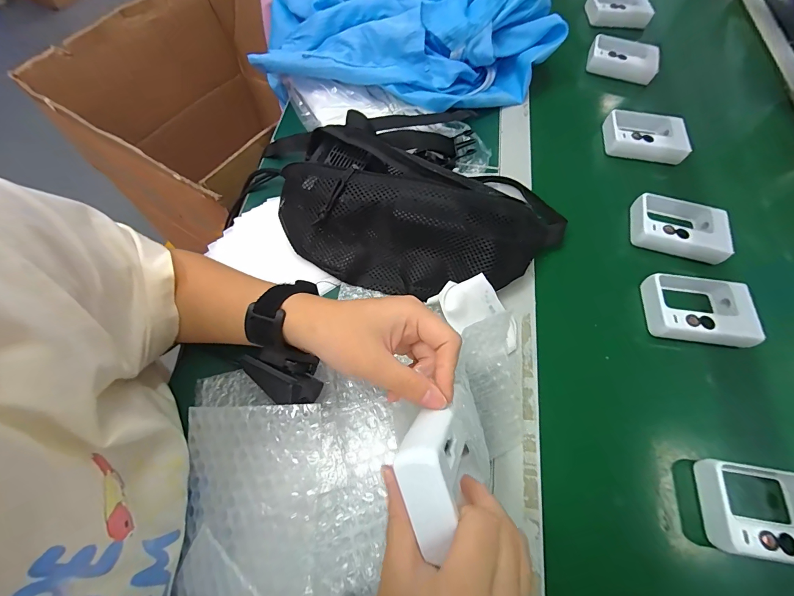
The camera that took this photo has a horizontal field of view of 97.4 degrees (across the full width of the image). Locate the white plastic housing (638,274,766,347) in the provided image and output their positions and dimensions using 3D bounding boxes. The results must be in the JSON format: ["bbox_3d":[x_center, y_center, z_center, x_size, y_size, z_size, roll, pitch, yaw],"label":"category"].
[{"bbox_3d":[0.309,0.011,0.360,0.097,0.027,0.070,10,64,3],"label":"white plastic housing"}]

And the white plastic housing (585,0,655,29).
[{"bbox_3d":[0.381,-0.499,0.604,0.105,0.027,0.064,0,64,-2],"label":"white plastic housing"}]

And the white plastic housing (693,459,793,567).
[{"bbox_3d":[0.304,0.175,0.284,0.102,0.030,0.067,8,64,2],"label":"white plastic housing"}]

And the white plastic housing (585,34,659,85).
[{"bbox_3d":[0.353,-0.375,0.545,0.099,0.032,0.061,23,65,8],"label":"white plastic housing"}]

